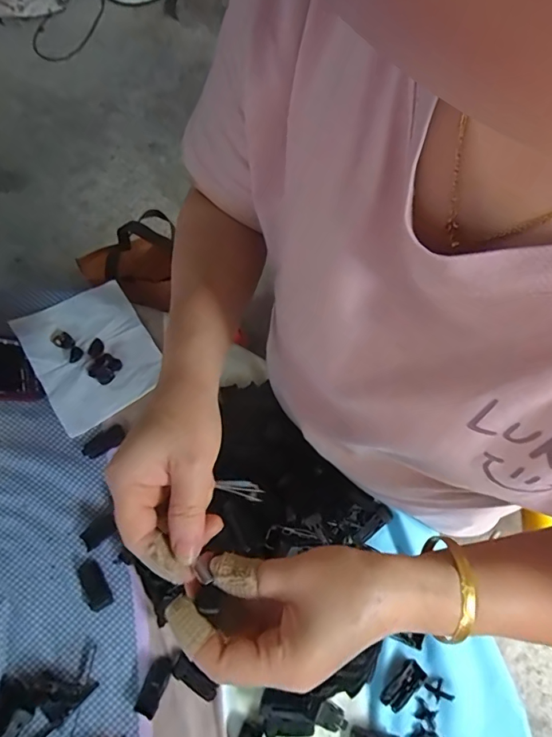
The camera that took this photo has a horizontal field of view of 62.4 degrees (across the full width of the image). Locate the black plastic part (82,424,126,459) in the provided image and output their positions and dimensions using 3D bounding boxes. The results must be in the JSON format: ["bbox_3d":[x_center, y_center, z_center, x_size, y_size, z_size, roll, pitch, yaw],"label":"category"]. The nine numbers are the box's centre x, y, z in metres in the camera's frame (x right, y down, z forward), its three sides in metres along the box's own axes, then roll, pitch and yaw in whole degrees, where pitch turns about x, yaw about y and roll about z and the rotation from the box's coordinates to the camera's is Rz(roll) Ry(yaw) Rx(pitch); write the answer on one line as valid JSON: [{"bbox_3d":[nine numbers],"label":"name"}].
[{"bbox_3d":[-0.193,0.083,0.512,0.049,0.005,0.022,-29,74,-9],"label":"black plastic part"}]

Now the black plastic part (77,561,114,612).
[{"bbox_3d":[-0.188,0.223,0.466,0.022,0.014,0.048,-33,74,-10],"label":"black plastic part"}]

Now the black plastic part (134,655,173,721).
[{"bbox_3d":[-0.118,0.306,0.440,0.021,0.009,0.049,21,73,7],"label":"black plastic part"}]

